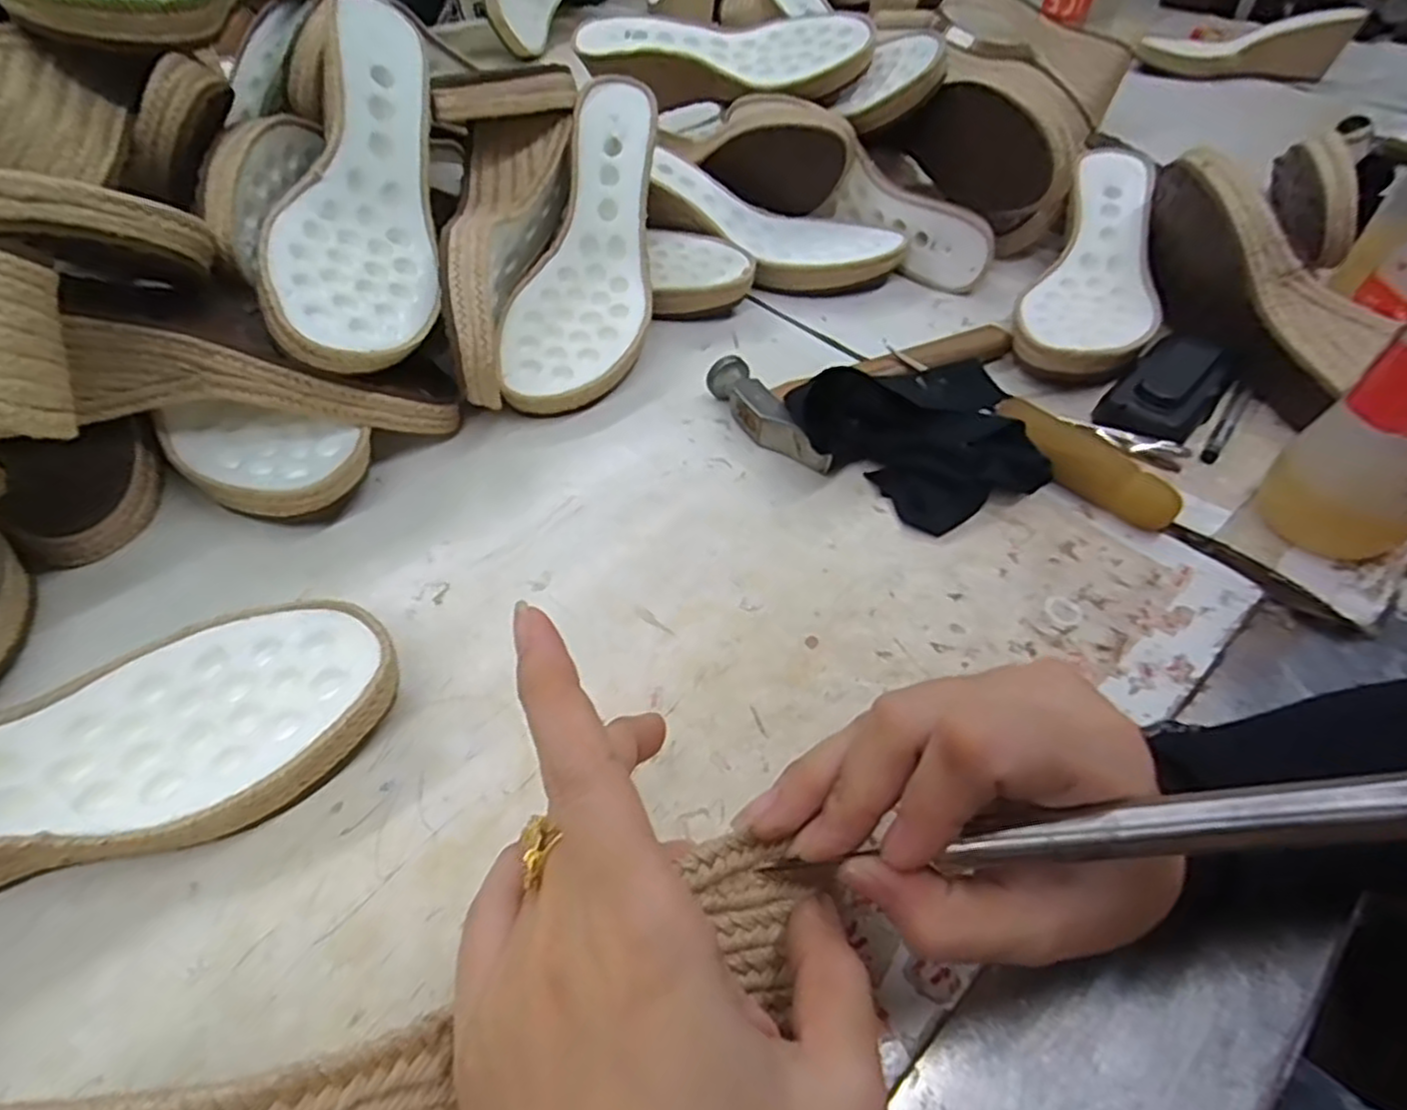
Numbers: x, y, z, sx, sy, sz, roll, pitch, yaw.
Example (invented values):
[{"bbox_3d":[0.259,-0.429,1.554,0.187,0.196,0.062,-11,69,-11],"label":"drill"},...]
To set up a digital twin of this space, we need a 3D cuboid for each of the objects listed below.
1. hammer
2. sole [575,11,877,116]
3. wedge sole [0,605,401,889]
[{"bbox_3d":[0.111,-0.112,0.449,0.201,0.029,0.093,-24,53,-22],"label":"hammer"},{"bbox_3d":[0.019,-0.410,0.605,0.235,0.068,0.087,13,49,8],"label":"sole"},{"bbox_3d":[-0.225,0.074,0.239,0.232,0.059,0.084,-23,53,-21],"label":"wedge sole"}]

